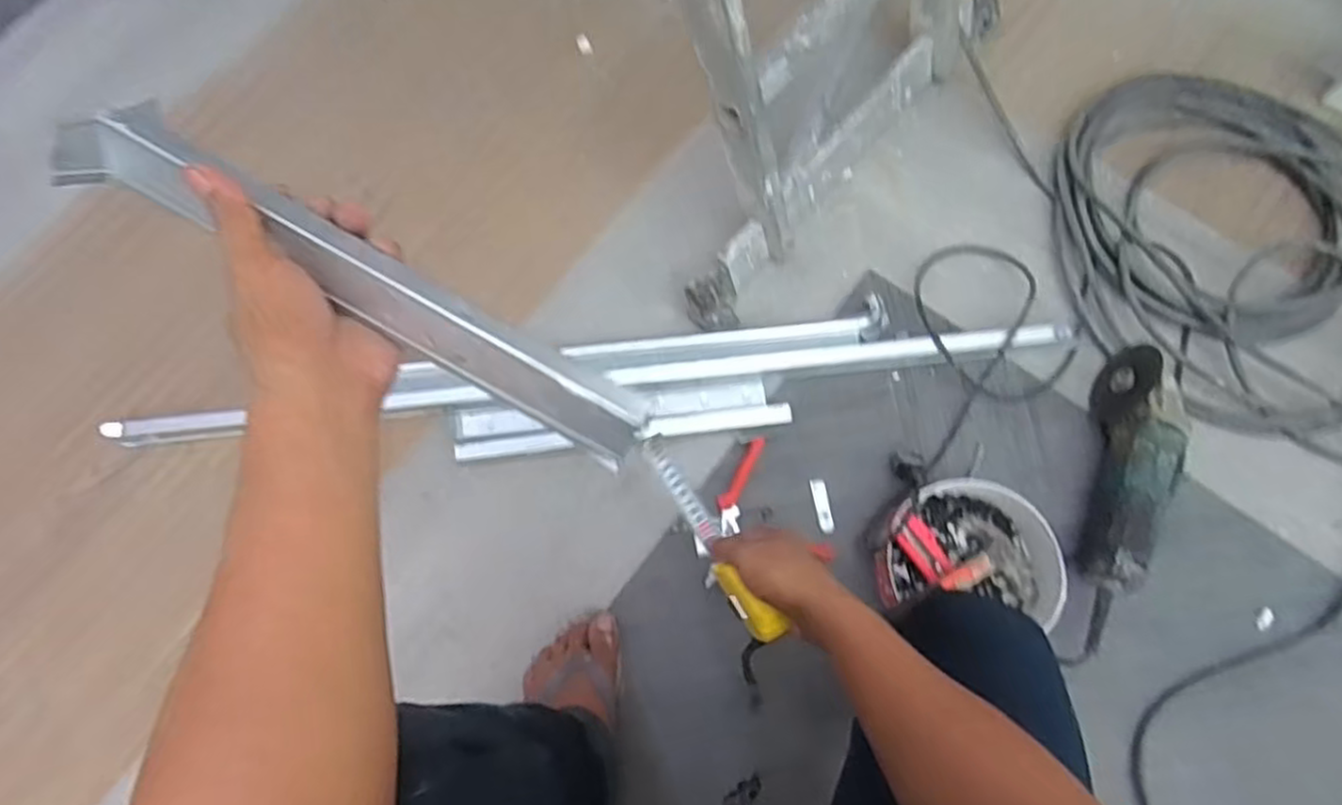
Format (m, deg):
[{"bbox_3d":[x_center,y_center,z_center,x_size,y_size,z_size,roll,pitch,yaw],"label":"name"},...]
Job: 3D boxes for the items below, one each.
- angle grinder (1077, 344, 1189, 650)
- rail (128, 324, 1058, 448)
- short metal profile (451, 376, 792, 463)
[{"bbox_3d":[0.512,0.102,0.811,0.095,0.078,0.333,14,76,6],"label":"angle grinder"},{"bbox_3d":[-0.089,-0.024,0.874,1.132,0.034,0.033,-6,77,0],"label":"rail"},{"bbox_3d":[-0.055,0.019,0.875,0.384,0.044,0.065,-6,75,0],"label":"short metal profile"}]

